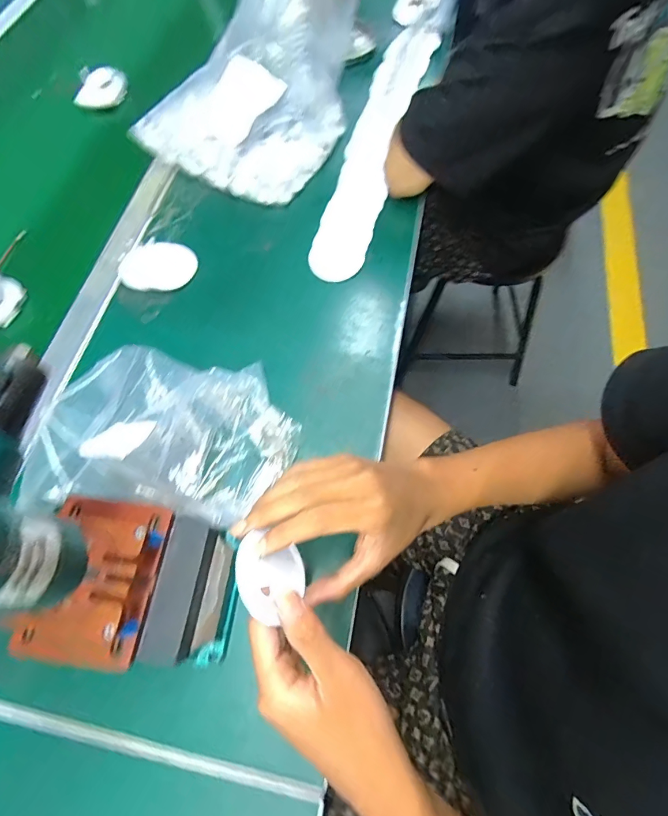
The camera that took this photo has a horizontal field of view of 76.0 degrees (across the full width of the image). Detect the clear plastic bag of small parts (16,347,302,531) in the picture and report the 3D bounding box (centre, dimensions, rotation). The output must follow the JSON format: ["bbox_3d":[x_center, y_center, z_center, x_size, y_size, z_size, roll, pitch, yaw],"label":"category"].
[{"bbox_3d":[-0.145,0.018,0.401,0.215,0.076,0.172,4,65,4],"label":"clear plastic bag of small parts"}]

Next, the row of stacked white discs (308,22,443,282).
[{"bbox_3d":[0.068,-0.411,0.620,0.079,0.026,0.562,14,66,8],"label":"row of stacked white discs"}]

